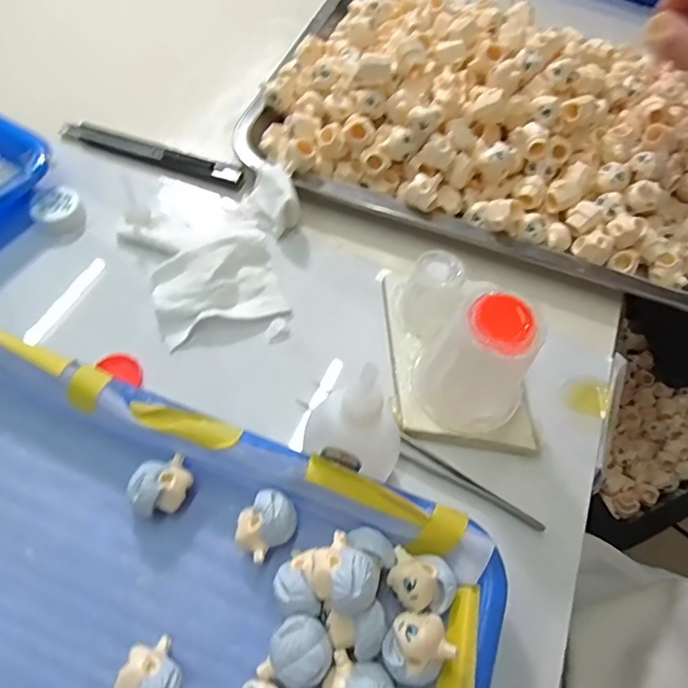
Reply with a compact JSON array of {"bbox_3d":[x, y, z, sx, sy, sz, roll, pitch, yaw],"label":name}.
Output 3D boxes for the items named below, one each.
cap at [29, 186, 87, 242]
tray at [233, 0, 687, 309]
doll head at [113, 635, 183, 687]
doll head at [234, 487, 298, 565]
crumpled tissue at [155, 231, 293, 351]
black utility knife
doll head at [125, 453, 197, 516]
[{"bbox_3d":[-0.176,-0.081,0.325,0.028,0.011,0.033,-30,67,-20],"label":"cap"},{"bbox_3d":[0.121,-0.170,0.371,0.348,0.055,0.233,19,61,5],"label":"tray"},{"bbox_3d":[-0.073,0.130,0.200,0.021,0.023,0.029,-33,68,-21],"label":"doll head"},{"bbox_3d":[-0.035,0.081,0.234,0.022,0.021,0.027,40,65,16],"label":"doll head"},{"bbox_3d":[-0.074,-0.035,0.305,0.071,0.014,0.054,-16,63,-14],"label":"crumpled tissue"},{"bbox_3d":[-0.135,-0.130,0.362,0.134,0.012,0.022,17,60,4],"label":"black utility knife"},{"bbox_3d":[-0.082,0.064,0.238,0.026,0.022,0.021,-26,66,-19],"label":"doll head"}]

